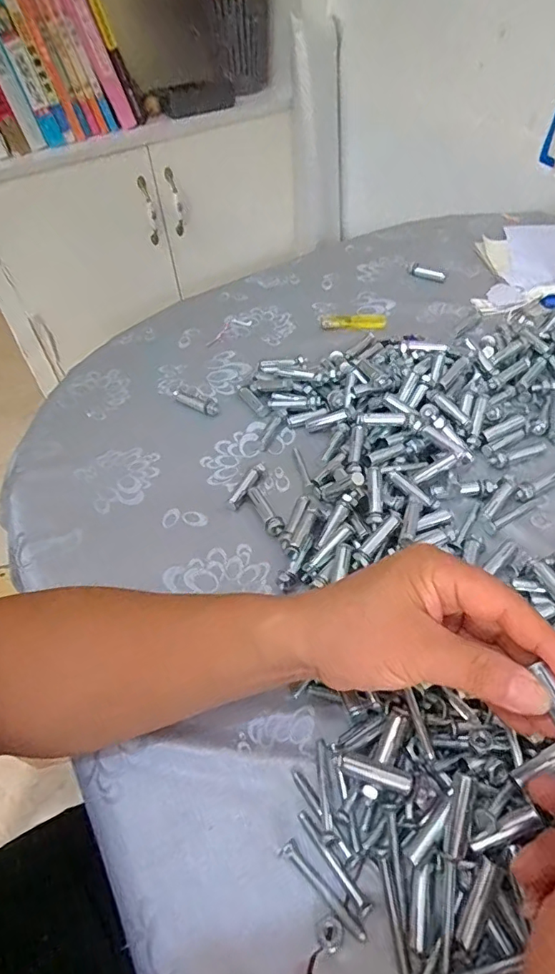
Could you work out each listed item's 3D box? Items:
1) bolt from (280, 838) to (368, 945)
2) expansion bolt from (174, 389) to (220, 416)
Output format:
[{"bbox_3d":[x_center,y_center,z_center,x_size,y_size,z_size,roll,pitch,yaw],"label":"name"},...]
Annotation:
[{"bbox_3d":[0.024,0.216,0.269,0.009,0.006,0.055,-38,57,-23],"label":"bolt"},{"bbox_3d":[-0.085,-0.090,0.530,0.060,0.008,0.016,28,59,26],"label":"expansion bolt"}]

